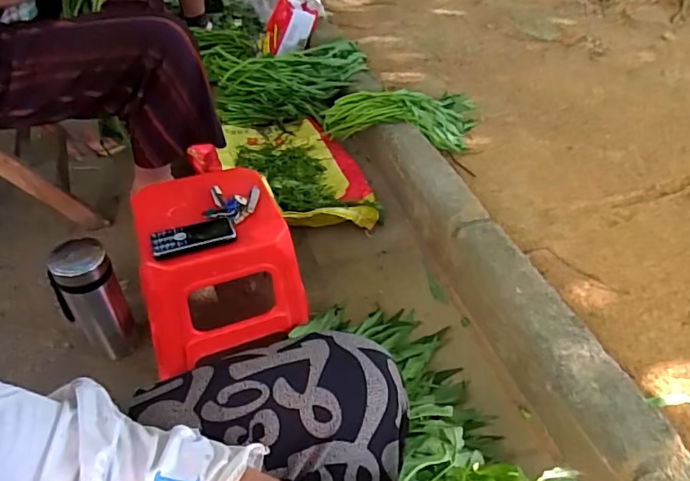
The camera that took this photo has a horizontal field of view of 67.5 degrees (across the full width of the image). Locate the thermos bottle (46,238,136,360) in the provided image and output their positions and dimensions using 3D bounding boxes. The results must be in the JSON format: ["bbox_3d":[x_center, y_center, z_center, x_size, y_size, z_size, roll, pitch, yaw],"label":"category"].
[{"bbox_3d":[-0.421,0.106,0.872,0.087,0.204,0.100,-29,49,-28],"label":"thermos bottle"}]

